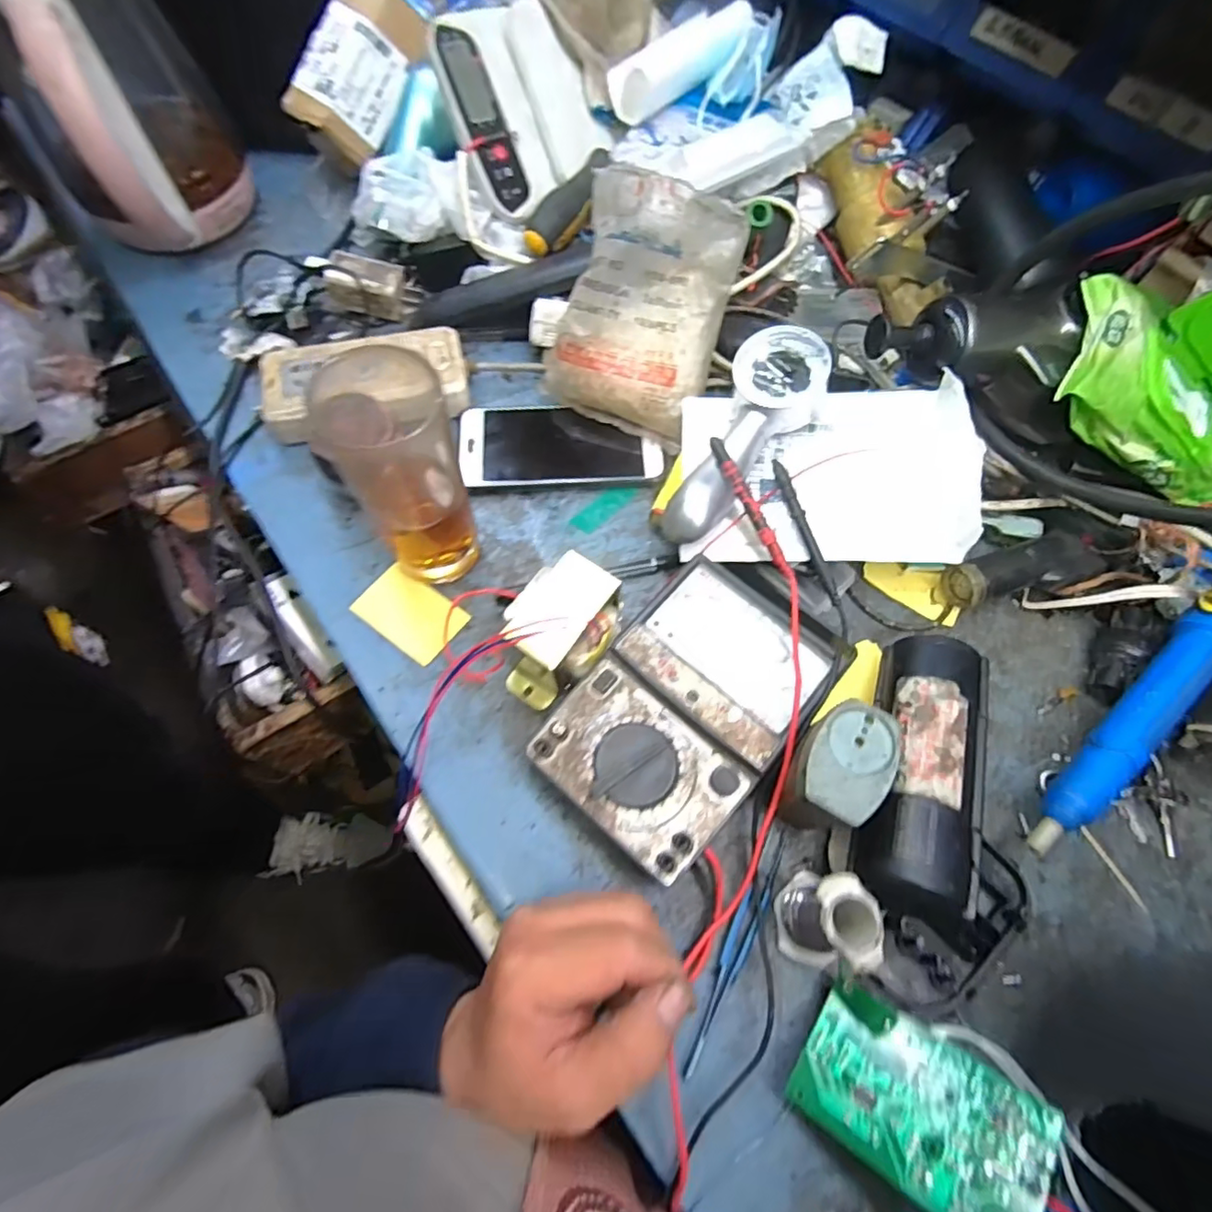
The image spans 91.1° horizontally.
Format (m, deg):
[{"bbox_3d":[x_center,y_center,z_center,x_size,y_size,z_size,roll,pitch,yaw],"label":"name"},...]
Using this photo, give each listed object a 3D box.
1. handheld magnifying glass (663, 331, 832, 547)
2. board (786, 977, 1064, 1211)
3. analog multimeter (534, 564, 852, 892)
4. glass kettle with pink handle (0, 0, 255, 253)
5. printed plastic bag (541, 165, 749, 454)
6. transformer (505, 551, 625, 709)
[{"bbox_3d":[0.090,-0.109,0.394,0.057,0.035,0.158,32,87,13],"label":"handheld magnifying glass"},{"bbox_3d":[0.137,0.219,0.261,0.095,0.005,0.062,13,47,44],"label":"board"},{"bbox_3d":[0.049,0.060,0.356,0.110,0.047,0.179,37,70,15],"label":"analog multimeter"},{"bbox_3d":[-0.373,-0.390,0.463,0.133,0.183,0.145,-28,69,-13],"label":"glass kettle with pink handle"},{"bbox_3d":[0.025,-0.207,0.420,0.111,0.156,0.032,16,24,-3],"label":"printed plastic bag"},{"bbox_3d":[-0.028,0.017,0.364,0.062,0.063,0.081,34,69,13],"label":"transformer"}]

